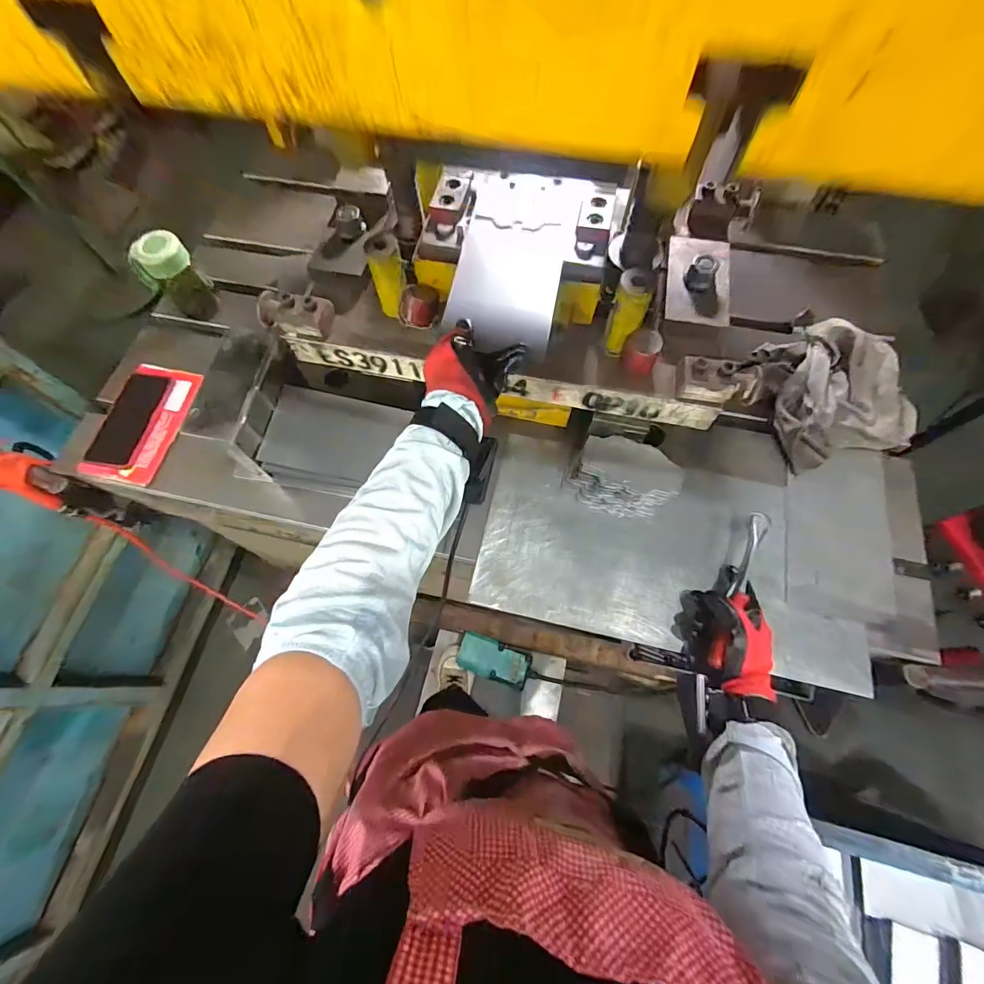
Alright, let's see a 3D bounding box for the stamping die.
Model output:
[{"bbox_3d":[0.016,-0.268,0.610,0.597,0.182,0.281,8,67,4],"label":"stamping die"}]

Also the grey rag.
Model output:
[{"bbox_3d":[0.498,-0.157,0.652,0.183,0.070,0.219,-9,67,-3],"label":"grey rag"}]

